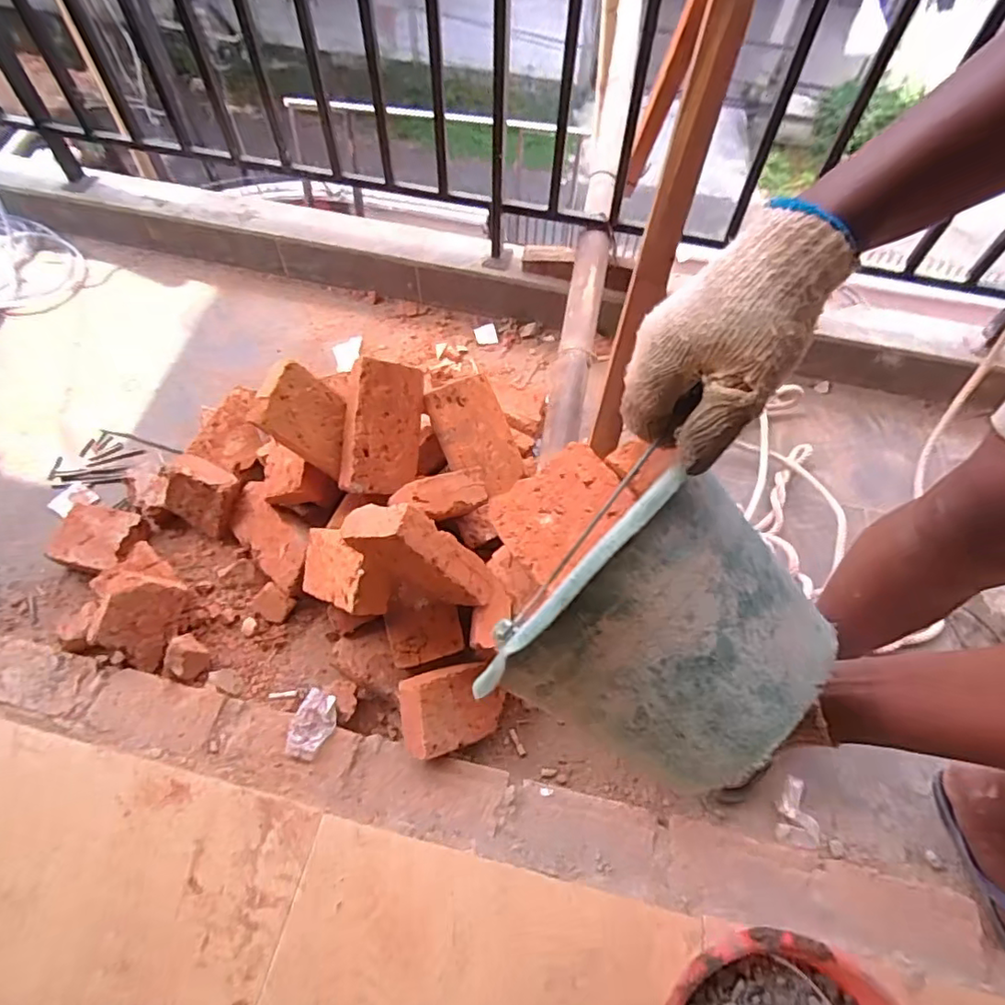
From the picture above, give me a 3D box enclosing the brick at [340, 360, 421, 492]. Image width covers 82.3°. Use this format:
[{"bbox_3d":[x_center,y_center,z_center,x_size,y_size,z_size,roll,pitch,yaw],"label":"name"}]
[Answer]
[{"bbox_3d":[-0.194,-0.117,0.904,0.122,0.201,0.070,3,7,-39],"label":"brick"}]

